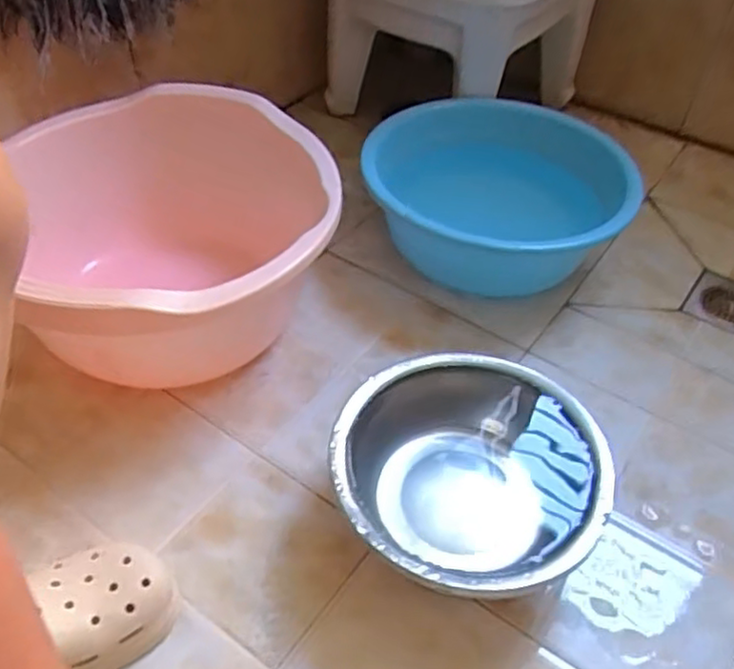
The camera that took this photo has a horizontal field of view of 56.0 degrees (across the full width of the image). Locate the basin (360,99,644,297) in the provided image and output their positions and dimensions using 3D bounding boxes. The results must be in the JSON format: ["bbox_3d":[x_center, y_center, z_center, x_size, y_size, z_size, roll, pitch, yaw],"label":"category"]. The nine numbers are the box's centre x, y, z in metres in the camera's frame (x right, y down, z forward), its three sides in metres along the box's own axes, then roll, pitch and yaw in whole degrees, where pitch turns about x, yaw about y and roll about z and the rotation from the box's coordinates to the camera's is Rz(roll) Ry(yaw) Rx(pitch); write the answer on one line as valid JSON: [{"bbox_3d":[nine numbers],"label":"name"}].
[{"bbox_3d":[0.165,-0.169,0.891,0.309,0.138,0.309,1,44,-1],"label":"basin"}]

